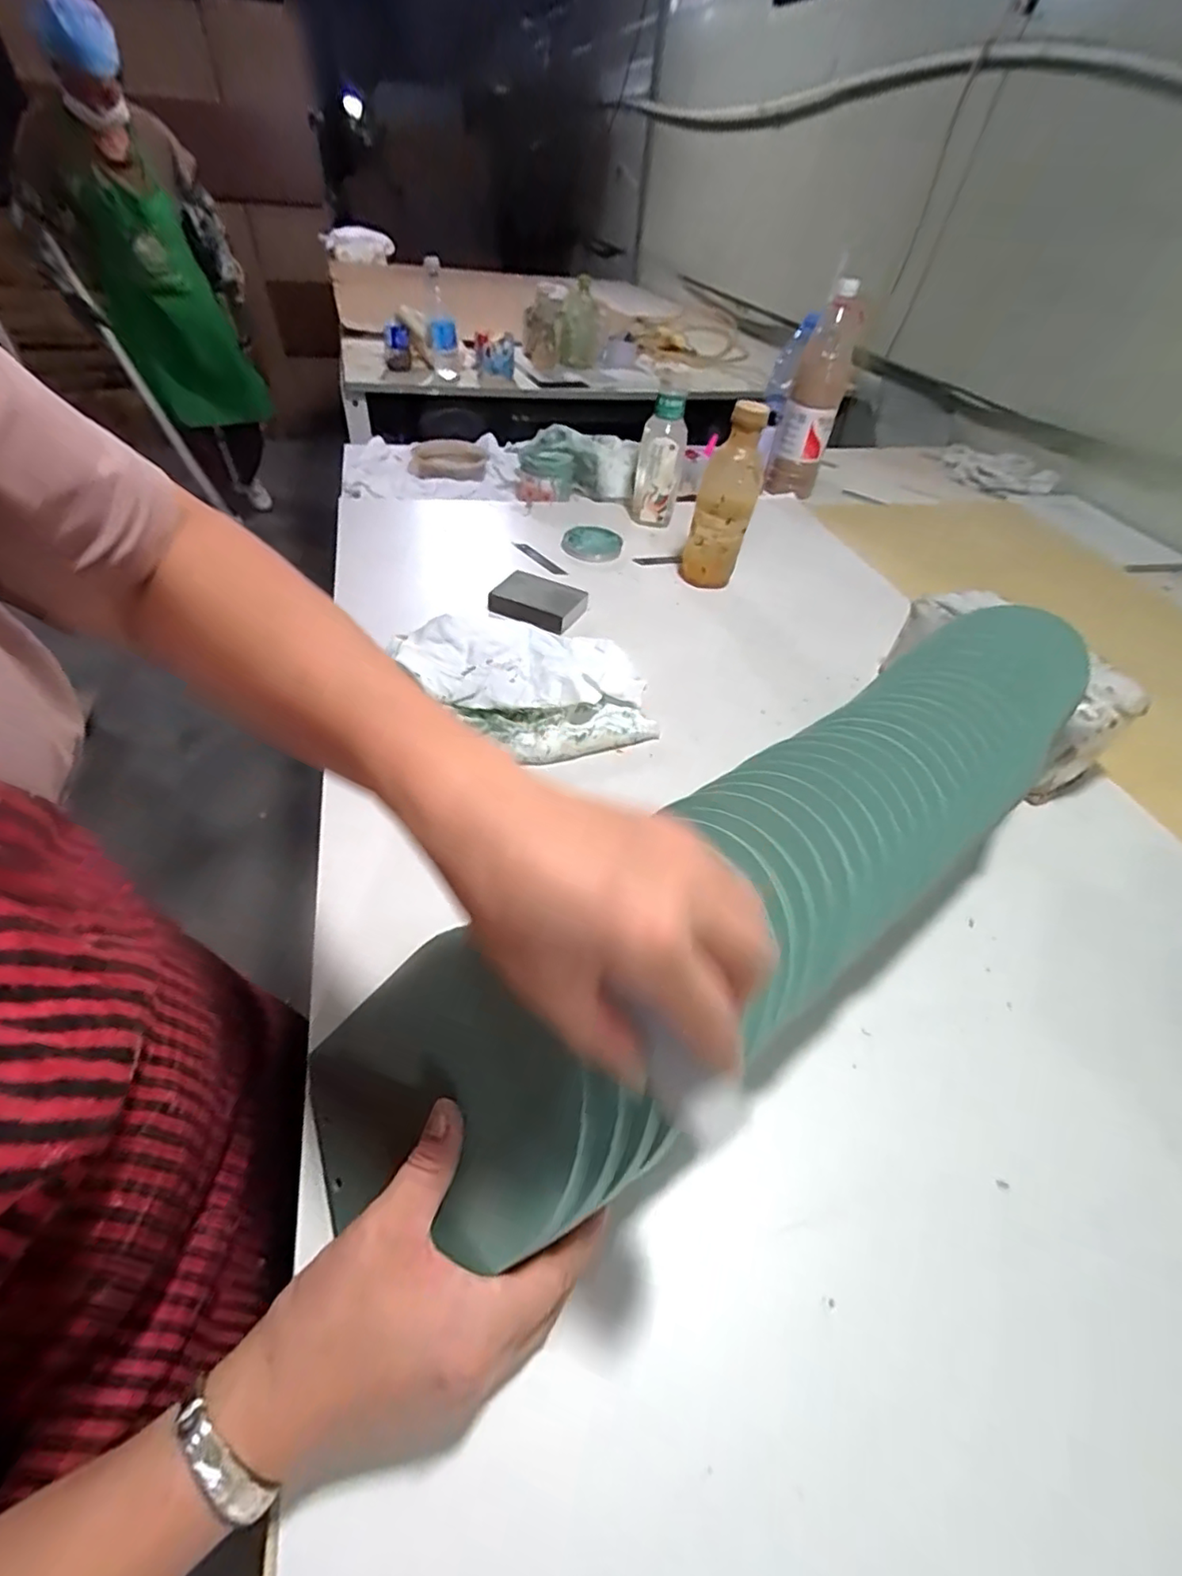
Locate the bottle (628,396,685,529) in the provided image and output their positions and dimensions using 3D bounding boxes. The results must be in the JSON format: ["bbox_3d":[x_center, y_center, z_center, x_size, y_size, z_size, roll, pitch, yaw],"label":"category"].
[{"bbox_3d":[0.101,-0.473,0.862,0.068,0.166,0.060,7,46,0],"label":"bottle"}]

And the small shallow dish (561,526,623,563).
[{"bbox_3d":[0.000,-0.342,0.837,0.076,0.017,0.086,24,48,15],"label":"small shallow dish"}]

